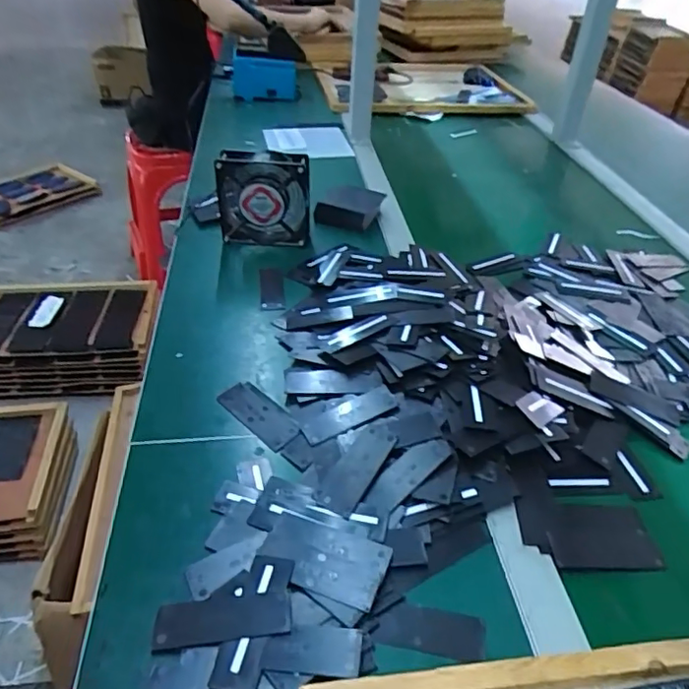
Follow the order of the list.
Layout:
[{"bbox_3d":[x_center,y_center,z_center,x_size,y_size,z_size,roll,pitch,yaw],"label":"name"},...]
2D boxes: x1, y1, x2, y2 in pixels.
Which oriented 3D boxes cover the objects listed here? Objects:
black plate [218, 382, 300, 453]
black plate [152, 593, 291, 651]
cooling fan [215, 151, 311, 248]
[{"bbox_3d":[-0.083,0.068,0.553,0.037,0.004,0.097,-37,51,-28],"label":"black plate"},{"bbox_3d":[-0.083,0.189,0.389,0.092,0.004,0.032,-5,33,-2],"label":"black plate"},{"bbox_3d":[-0.110,-0.201,0.777,0.127,0.121,0.031,2,39,-2],"label":"cooling fan"}]

